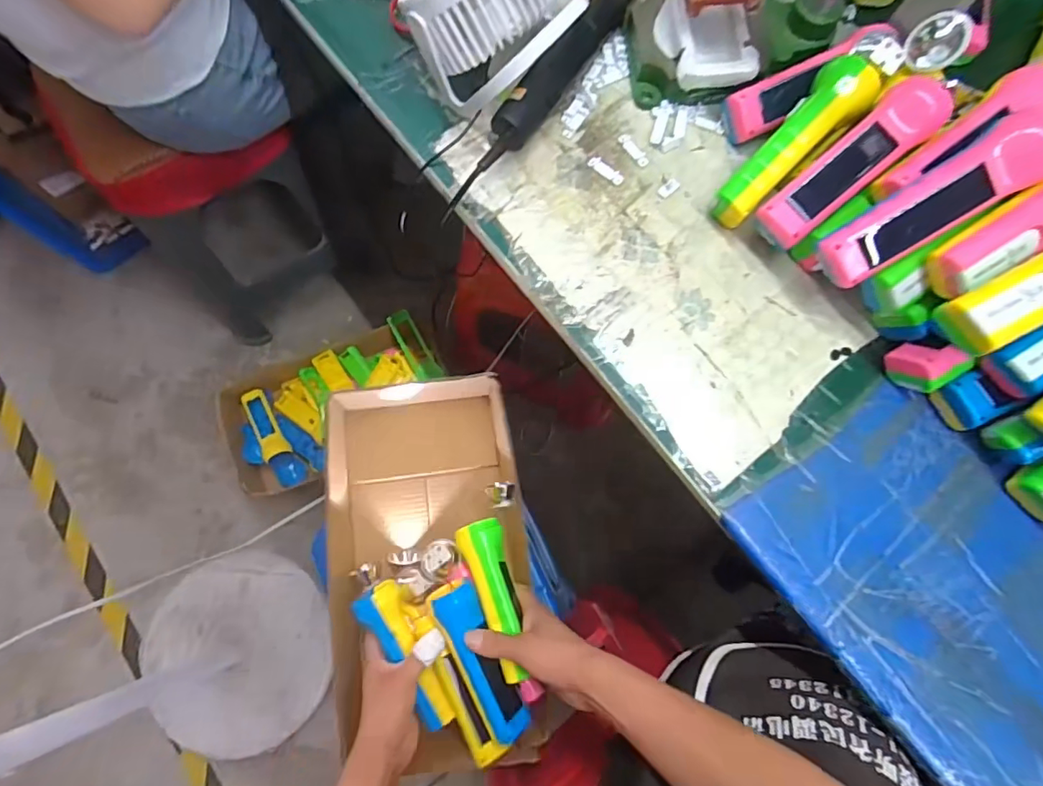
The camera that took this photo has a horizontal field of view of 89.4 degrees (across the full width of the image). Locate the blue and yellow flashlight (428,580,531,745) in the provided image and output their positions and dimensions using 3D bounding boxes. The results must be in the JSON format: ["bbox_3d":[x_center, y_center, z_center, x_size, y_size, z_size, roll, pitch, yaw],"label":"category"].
[{"bbox_3d":[-0.042,0.267,0.526,0.047,0.031,0.153,-24,83,-8],"label":"blue and yellow flashlight"}]

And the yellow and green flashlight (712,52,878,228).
[{"bbox_3d":[0.236,-0.218,0.451,0.051,0.038,0.172,45,95,9],"label":"yellow and green flashlight"}]

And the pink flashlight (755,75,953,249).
[{"bbox_3d":[0.270,-0.189,0.432,0.165,0.030,0.044,-42,80,8],"label":"pink flashlight"}]

